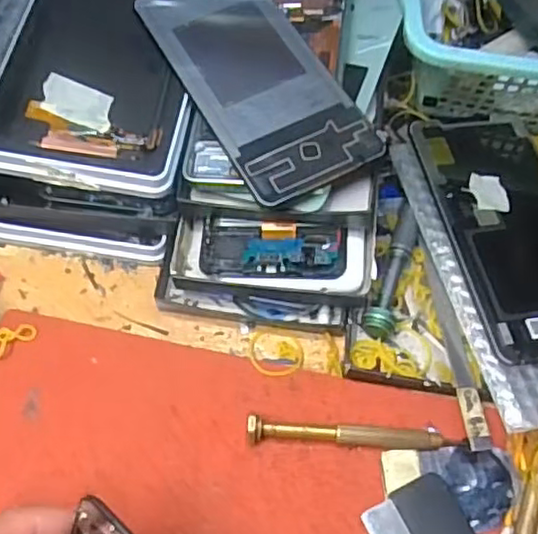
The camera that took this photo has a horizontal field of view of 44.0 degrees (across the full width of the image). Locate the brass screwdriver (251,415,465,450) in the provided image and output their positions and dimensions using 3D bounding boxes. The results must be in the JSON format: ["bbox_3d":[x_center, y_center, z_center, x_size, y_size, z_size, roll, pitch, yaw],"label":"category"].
[{"bbox_3d":[0.039,0.077,0.306,0.098,0.010,0.010,3,61,-3],"label":"brass screwdriver"}]

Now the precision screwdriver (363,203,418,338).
[{"bbox_3d":[0.066,0.003,0.345,0.014,0.015,0.071,21,62,7],"label":"precision screwdriver"}]

